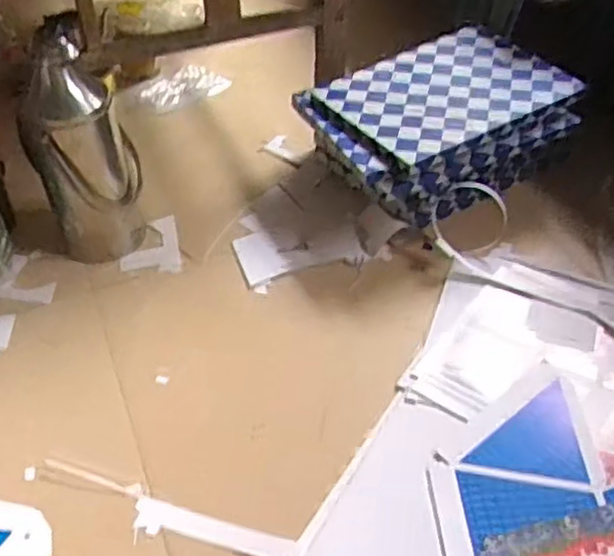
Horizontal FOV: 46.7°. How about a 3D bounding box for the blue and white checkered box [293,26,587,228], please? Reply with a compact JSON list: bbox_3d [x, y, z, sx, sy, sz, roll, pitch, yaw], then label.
[{"bbox_3d":[0.248,-0.293,1.364,0.470,0.174,0.325,-21,45,-20],"label":"blue and white checkered box"}]

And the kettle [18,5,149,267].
[{"bbox_3d":[-0.375,-0.227,1.233,0.117,0.380,0.178,19,46,22],"label":"kettle"}]

